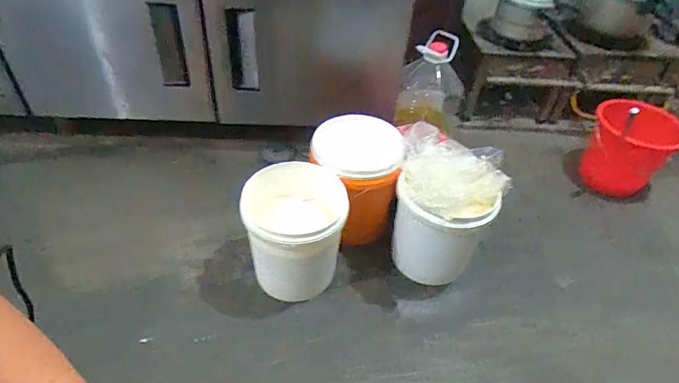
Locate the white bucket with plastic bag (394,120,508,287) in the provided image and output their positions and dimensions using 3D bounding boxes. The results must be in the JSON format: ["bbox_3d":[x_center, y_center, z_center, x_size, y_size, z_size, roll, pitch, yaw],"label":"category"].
[{"bbox_3d":[0.330,0.067,1.426,0.298,0.466,0.312,3,43,-3],"label":"white bucket with plastic bag"}]

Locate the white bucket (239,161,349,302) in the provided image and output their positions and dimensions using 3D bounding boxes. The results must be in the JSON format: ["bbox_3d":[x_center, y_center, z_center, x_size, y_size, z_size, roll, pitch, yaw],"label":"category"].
[{"bbox_3d":[-0.141,0.138,1.367,0.299,0.335,0.293,3,43,-3],"label":"white bucket"}]

